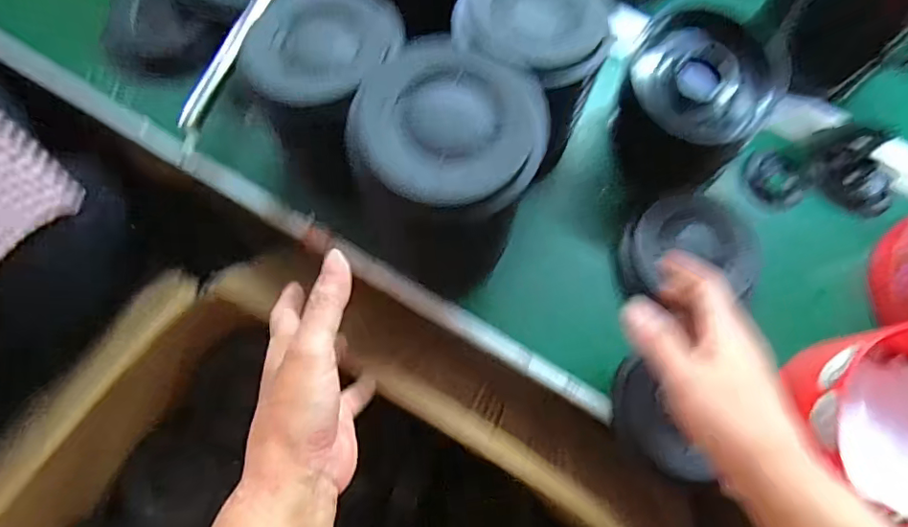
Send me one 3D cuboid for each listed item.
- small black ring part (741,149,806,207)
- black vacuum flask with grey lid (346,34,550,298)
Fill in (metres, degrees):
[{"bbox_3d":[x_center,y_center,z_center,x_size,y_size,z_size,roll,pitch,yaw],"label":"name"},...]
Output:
[{"bbox_3d":[0.309,-0.081,0.523,0.050,0.010,0.059,-20,75,-5],"label":"small black ring part"},{"bbox_3d":[-0.005,-0.062,0.425,0.118,0.195,0.125,42,78,11],"label":"black vacuum flask with grey lid"}]

